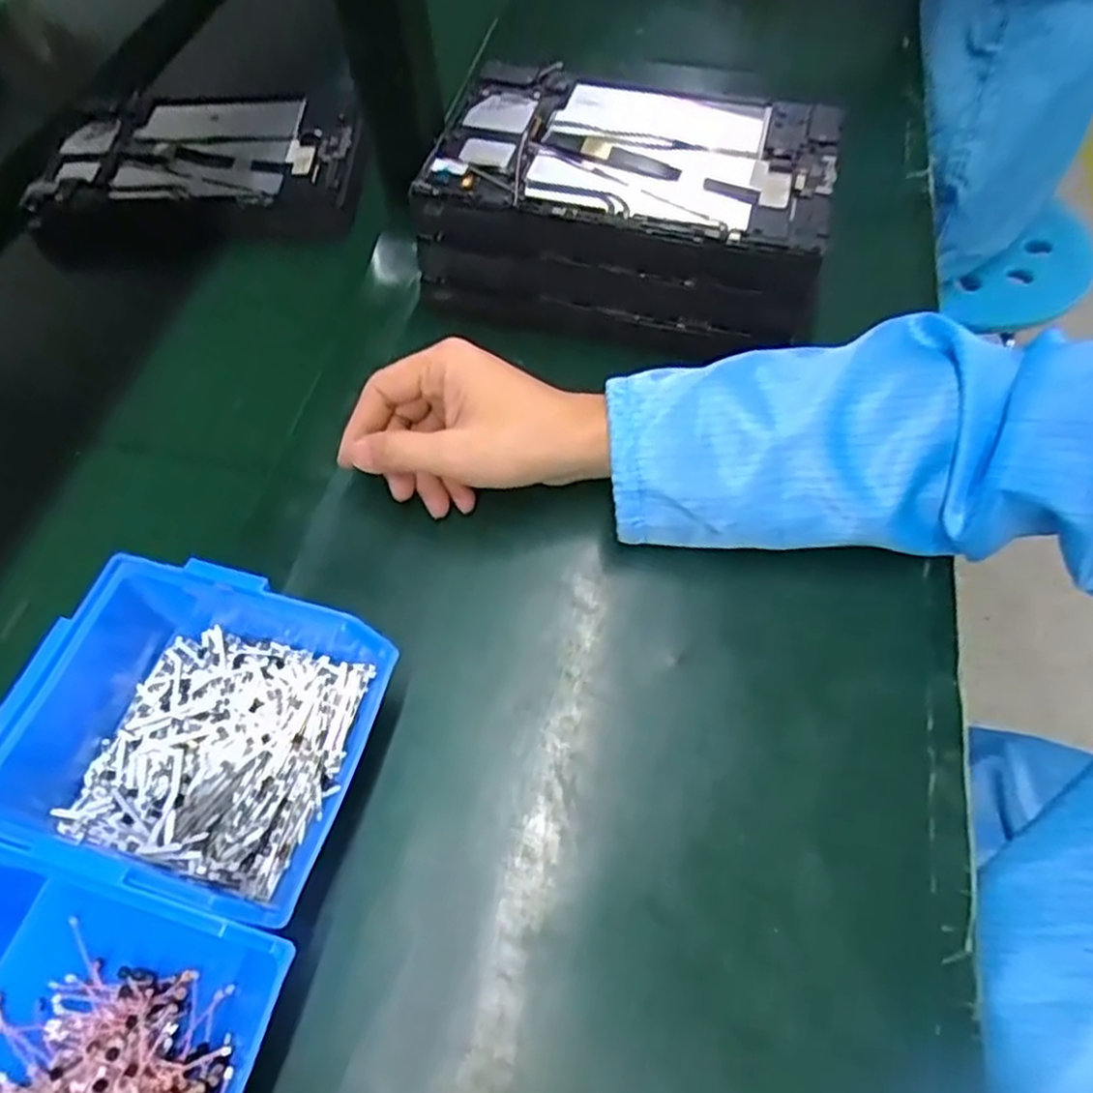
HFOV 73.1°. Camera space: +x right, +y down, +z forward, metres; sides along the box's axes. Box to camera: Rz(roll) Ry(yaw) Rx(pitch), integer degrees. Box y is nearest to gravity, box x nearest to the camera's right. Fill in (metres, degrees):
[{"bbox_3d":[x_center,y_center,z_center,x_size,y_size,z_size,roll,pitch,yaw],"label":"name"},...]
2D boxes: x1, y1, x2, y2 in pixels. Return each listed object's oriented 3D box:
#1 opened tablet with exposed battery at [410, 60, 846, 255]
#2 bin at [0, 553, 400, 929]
[{"bbox_3d":[0.056,-0.256,0.473,0.250,0.024,0.163,13,60,10],"label":"opened tablet with exposed battery"},{"bbox_3d":[-0.158,0.084,0.332,0.151,0.074,0.125,12,60,9],"label":"bin"}]

